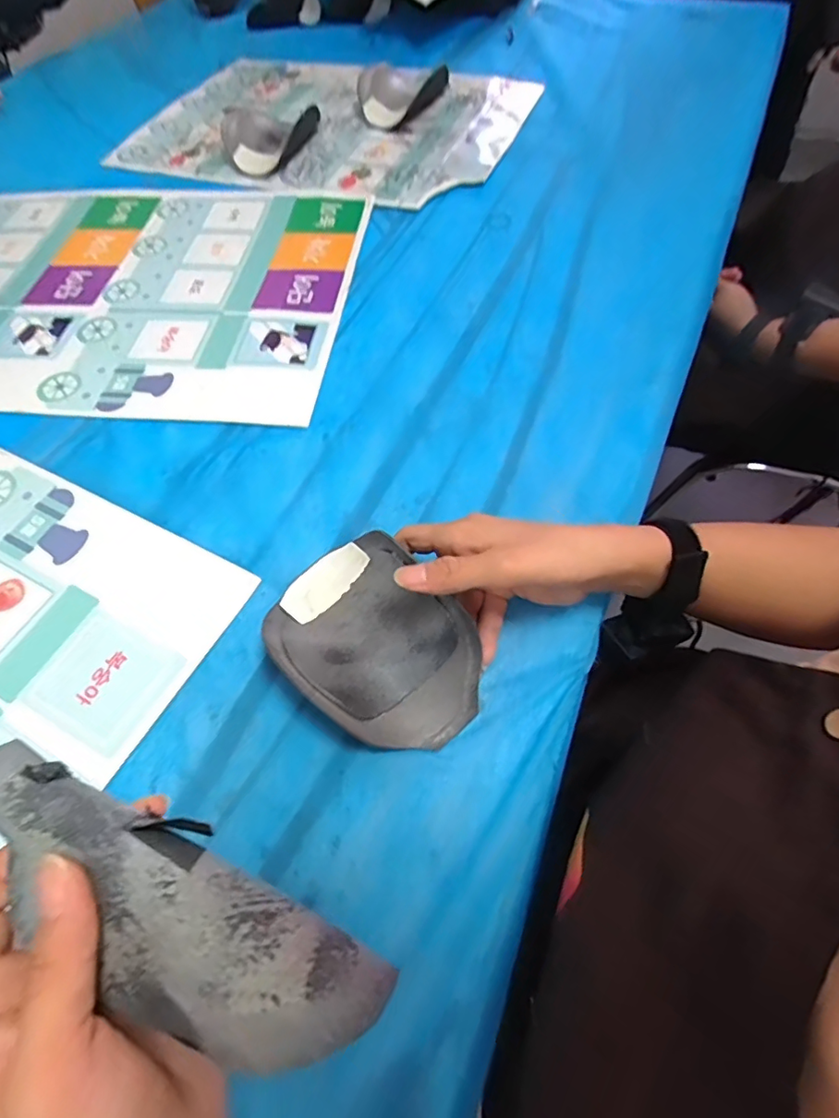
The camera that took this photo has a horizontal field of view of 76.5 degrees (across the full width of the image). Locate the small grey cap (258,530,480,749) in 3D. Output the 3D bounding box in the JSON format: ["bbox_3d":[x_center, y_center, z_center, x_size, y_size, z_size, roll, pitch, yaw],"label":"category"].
[{"bbox_3d":[-0.030,0.051,0.330,0.097,0.045,0.140,-40,64,-18],"label":"small grey cap"}]

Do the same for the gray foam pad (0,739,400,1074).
[{"bbox_3d":[-0.090,0.125,0.184,0.153,0.034,0.057,35,66,1],"label":"gray foam pad"}]

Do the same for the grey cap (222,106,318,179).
[{"bbox_3d":[-0.203,-0.561,0.704,0.111,0.039,0.120,-2,59,3],"label":"grey cap"}]

